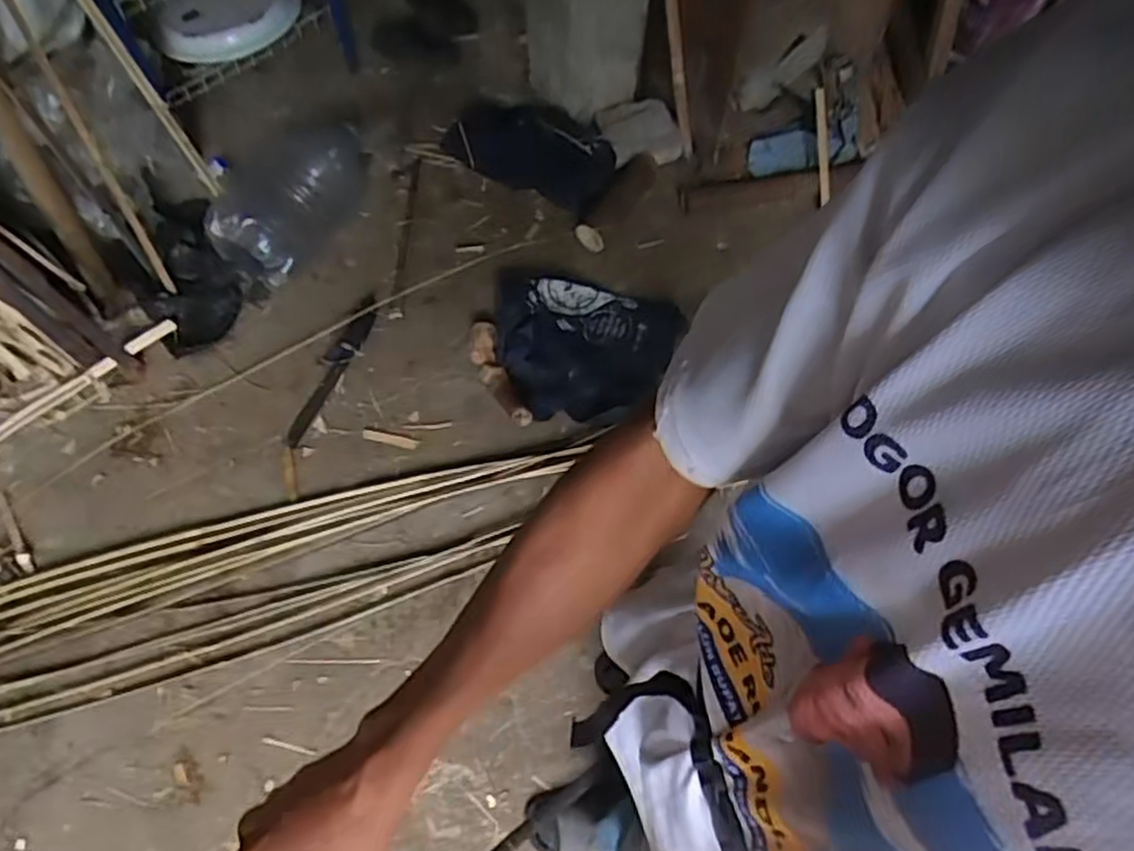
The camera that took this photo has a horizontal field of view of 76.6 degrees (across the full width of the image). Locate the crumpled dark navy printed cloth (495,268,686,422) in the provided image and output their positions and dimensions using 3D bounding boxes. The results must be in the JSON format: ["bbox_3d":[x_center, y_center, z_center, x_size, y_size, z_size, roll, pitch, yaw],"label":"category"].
[{"bbox_3d":[0.037,-0.176,1.671,0.438,0.062,0.359,7,65,3],"label":"crumpled dark navy printed cloth"}]

